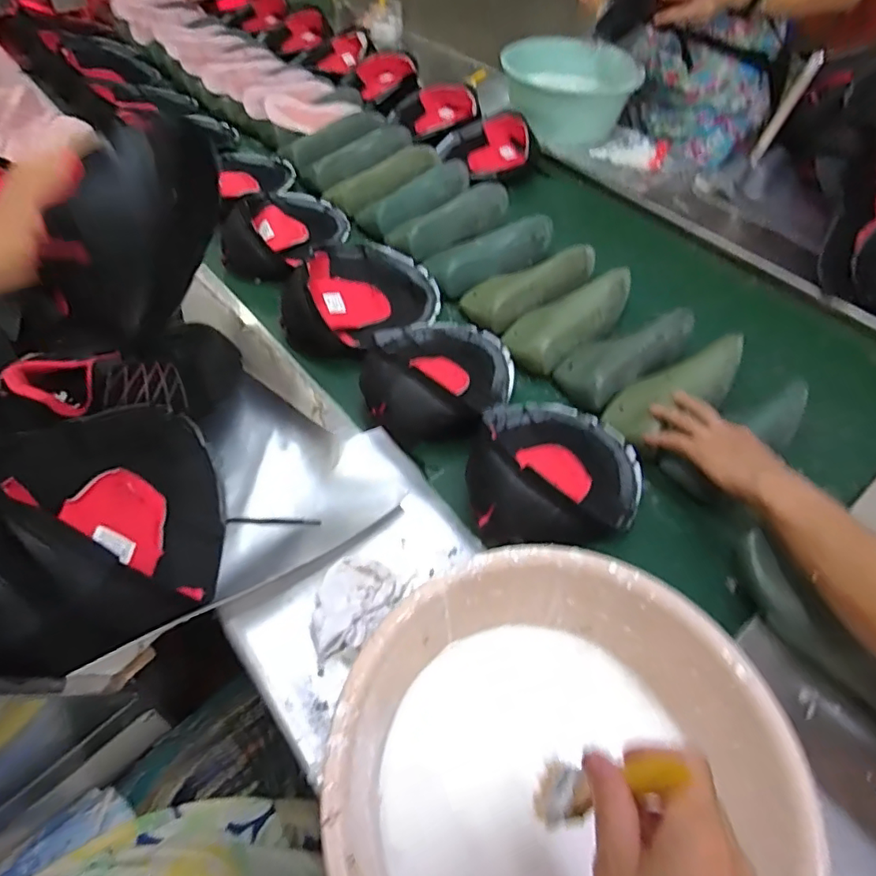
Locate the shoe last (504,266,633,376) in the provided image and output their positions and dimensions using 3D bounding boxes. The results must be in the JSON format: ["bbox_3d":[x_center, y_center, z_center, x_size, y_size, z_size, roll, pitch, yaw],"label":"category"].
[{"bbox_3d":[0.207,-0.187,0.857,0.244,0.062,0.100,-35,60,-16],"label":"shoe last"}]

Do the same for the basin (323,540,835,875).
[{"bbox_3d":[0.073,0.256,0.423,0.271,0.160,0.304,37,56,25],"label":"basin"}]

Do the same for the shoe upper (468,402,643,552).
[{"bbox_3d":[0.145,0.020,0.652,0.198,0.078,0.207,9,49,4],"label":"shoe upper"}]

